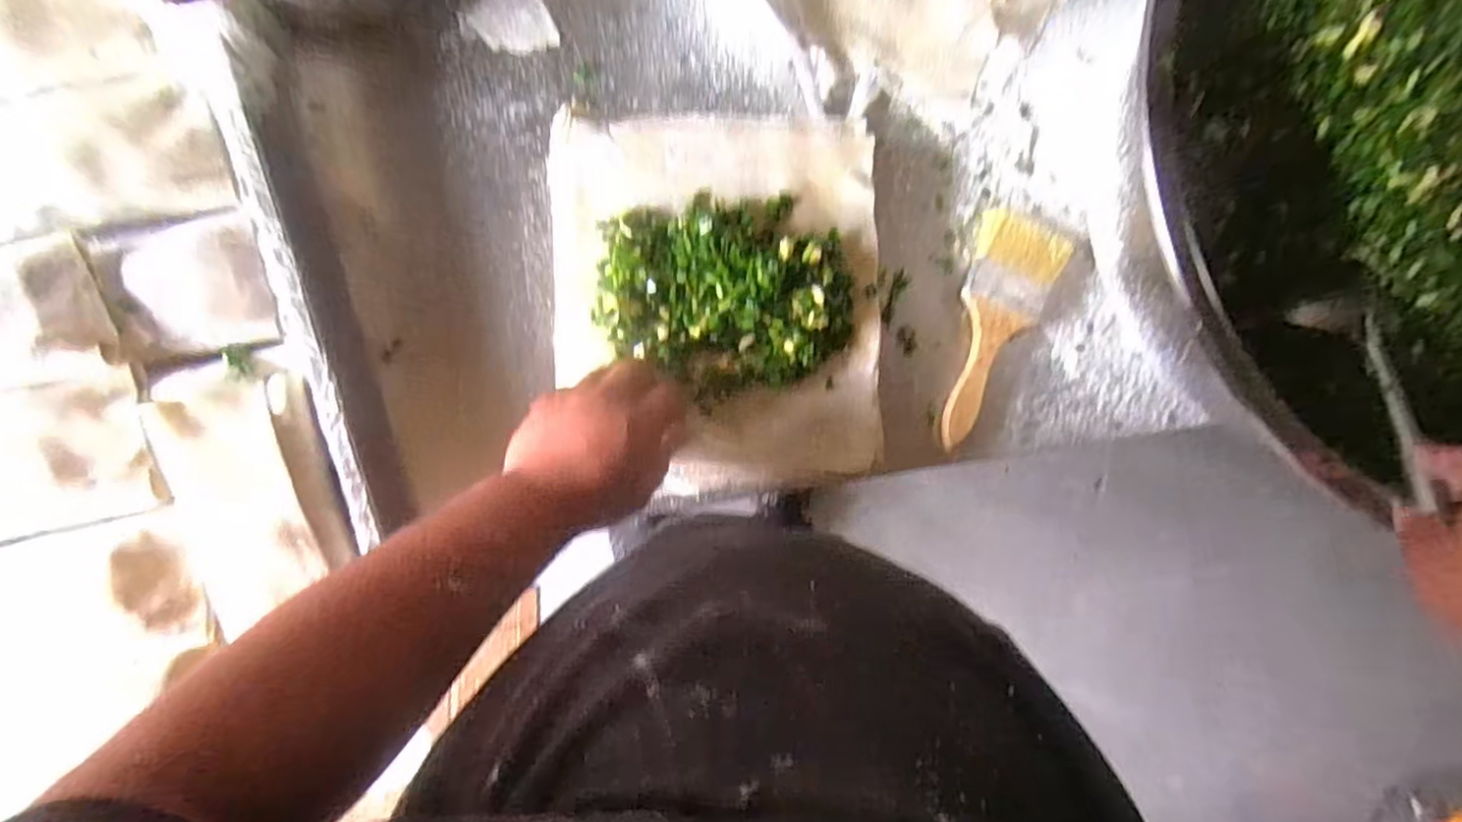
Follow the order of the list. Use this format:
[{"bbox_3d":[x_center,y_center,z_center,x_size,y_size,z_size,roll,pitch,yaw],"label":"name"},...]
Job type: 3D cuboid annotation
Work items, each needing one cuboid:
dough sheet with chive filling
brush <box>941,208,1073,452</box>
[{"bbox_3d":[-0.004,-0.080,0.510,0.246,0.057,0.282,-2,89,-9],"label":"dough sheet with chive filling"},{"bbox_3d":[0.217,-0.065,0.564,0.070,0.024,0.196,19,86,-8],"label":"brush"}]

